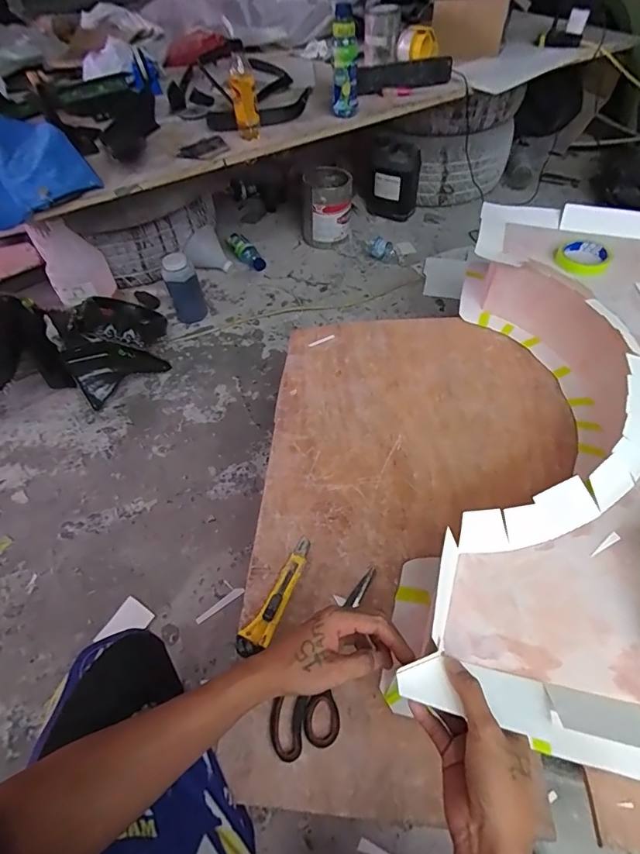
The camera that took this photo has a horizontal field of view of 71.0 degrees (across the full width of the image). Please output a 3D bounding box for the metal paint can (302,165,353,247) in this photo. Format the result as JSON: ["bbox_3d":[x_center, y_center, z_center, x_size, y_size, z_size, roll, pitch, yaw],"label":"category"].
[{"bbox_3d":[0.023,-0.746,1.540,0.171,0.210,0.176,-2,52,2],"label":"metal paint can"}]

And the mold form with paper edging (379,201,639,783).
[{"bbox_3d":[0.493,-0.008,0.653,0.572,0.177,0.904,12,54,13],"label":"mold form with paper edging"}]

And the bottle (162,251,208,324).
[{"bbox_3d":[-0.392,-0.397,1.303,0.090,0.194,0.098,-21,54,-12],"label":"bottle"}]

